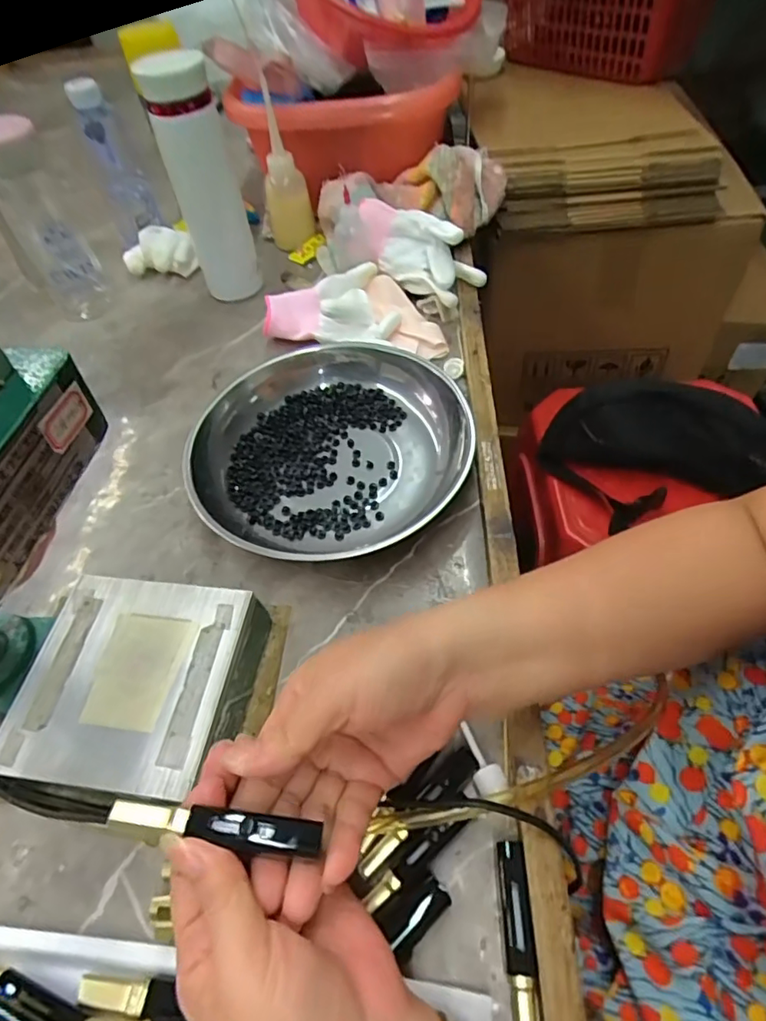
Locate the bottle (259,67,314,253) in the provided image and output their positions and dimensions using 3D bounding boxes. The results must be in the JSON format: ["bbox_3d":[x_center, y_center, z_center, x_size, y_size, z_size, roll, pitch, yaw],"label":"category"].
[{"bbox_3d":[-0.116,-0.390,0.635,0.044,0.163,0.037,-32,57,-17],"label":"bottle"}]

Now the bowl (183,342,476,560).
[{"bbox_3d":[-0.043,-0.054,0.452,0.208,0.057,0.228,27,61,23],"label":"bowl"}]

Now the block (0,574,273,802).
[{"bbox_3d":[-0.148,0.110,0.344,0.124,0.049,0.120,3,54,8],"label":"block"}]

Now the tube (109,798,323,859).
[{"bbox_3d":[-0.066,0.125,0.218,0.082,0.007,0.011,10,55,0],"label":"tube"}]

